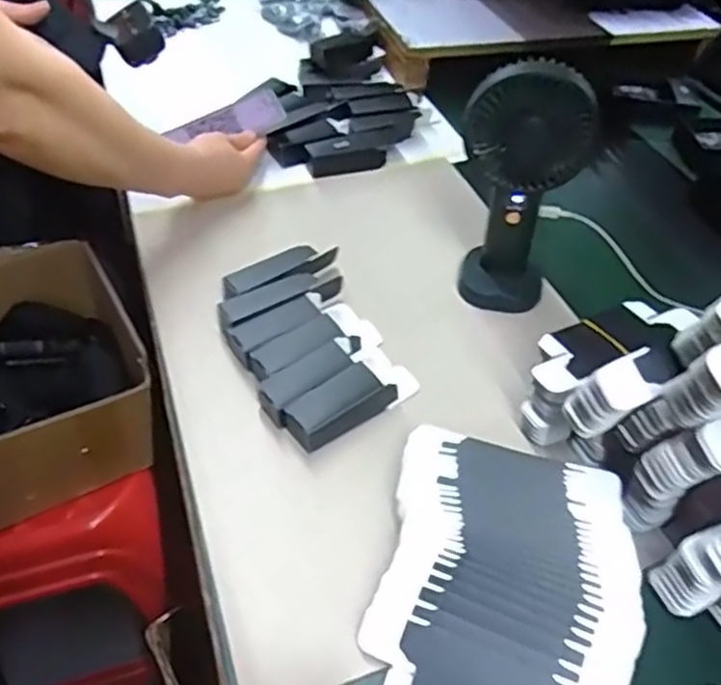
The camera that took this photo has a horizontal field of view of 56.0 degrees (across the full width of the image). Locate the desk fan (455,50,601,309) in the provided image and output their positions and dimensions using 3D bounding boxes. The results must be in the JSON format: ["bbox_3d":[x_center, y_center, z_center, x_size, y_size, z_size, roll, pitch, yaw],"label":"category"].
[{"bbox_3d":[0.133,-0.125,0.575,0.096,0.203,0.077,15,47,9],"label":"desk fan"}]

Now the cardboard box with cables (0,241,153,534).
[{"bbox_3d":[-0.419,0.054,0.761,0.332,0.151,0.270,-21,52,-24],"label":"cardboard box with cables"}]

